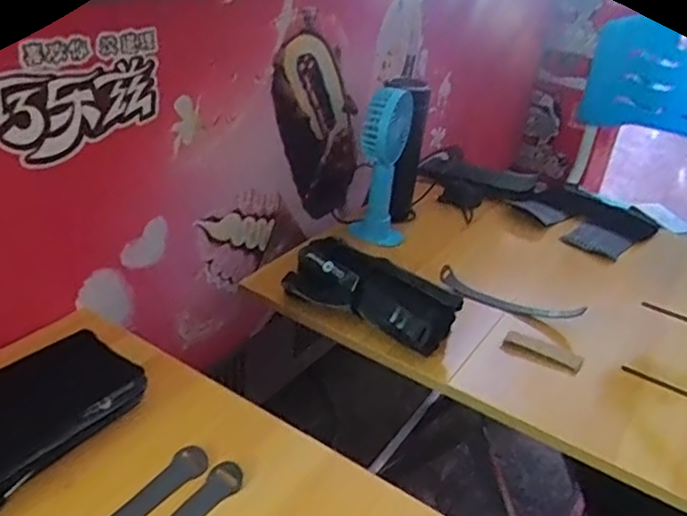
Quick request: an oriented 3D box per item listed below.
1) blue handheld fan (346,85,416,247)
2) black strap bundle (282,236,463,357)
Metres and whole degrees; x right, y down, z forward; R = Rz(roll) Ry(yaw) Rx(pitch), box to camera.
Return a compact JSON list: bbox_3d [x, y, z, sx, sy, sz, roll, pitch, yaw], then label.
[{"bbox_3d":[0.057,-0.120,0.874,0.079,0.232,0.072,9,30,3],"label":"blue handheld fan"},{"bbox_3d":[0.029,0.038,0.727,0.195,0.066,0.068,26,35,29],"label":"black strap bundle"}]

